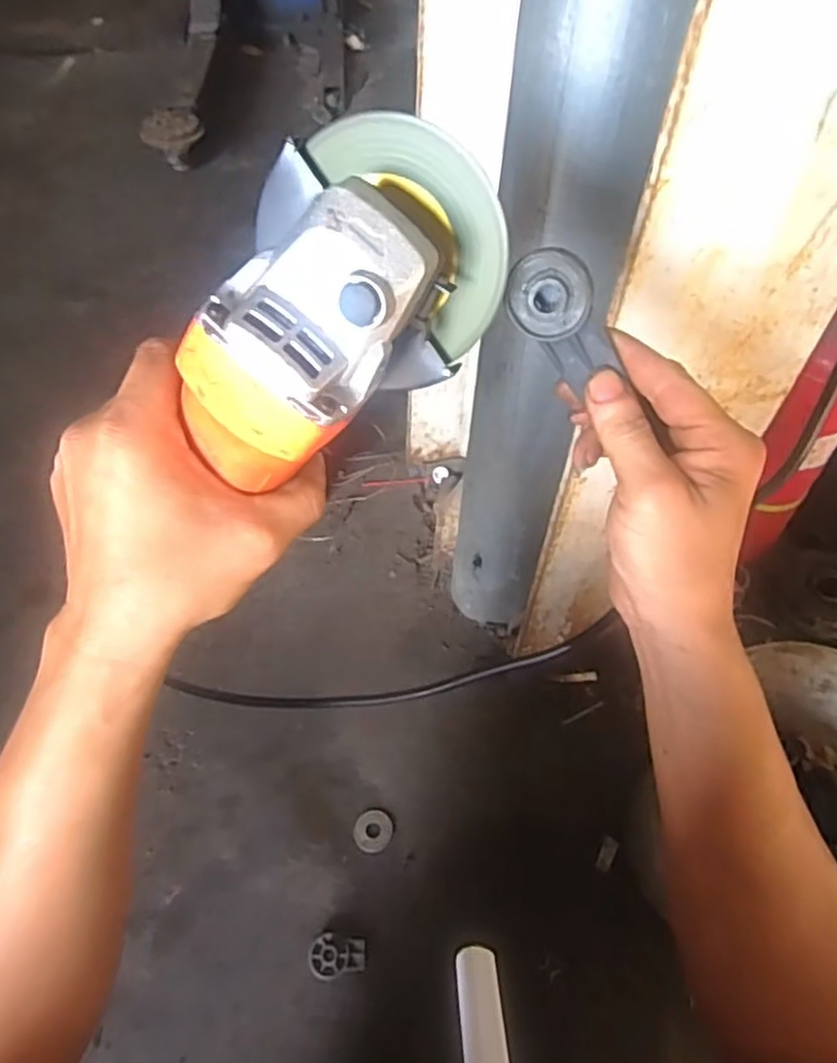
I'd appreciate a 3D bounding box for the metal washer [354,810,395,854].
[{"bbox_3d":[-0.050,0.335,0.797,0.043,0.004,0.045,4,55,2],"label":"metal washer"}]

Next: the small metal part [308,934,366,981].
[{"bbox_3d":[-0.082,0.428,0.717,0.054,0.012,0.037,5,55,2],"label":"small metal part"}]

